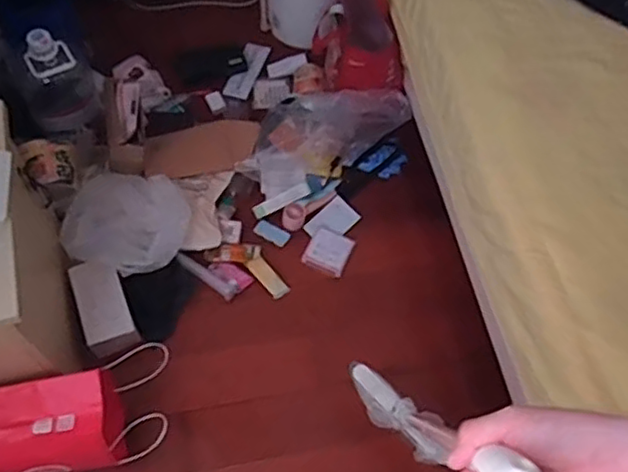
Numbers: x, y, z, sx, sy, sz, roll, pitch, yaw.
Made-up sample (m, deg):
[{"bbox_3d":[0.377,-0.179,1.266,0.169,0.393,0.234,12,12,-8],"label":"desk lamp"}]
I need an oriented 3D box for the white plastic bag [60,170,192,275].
[{"bbox_3d":[-0.407,-0.030,1.425,0.256,0.094,0.245,15,62,4],"label":"white plastic bag"}]

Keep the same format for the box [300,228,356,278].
[{"bbox_3d":[0.035,0.034,1.519,0.101,0.015,0.108,23,63,8],"label":"box"}]

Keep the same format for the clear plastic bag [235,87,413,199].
[{"bbox_3d":[0.021,-0.253,1.590,0.422,0.141,0.191,-29,68,-18],"label":"clear plastic bag"}]

